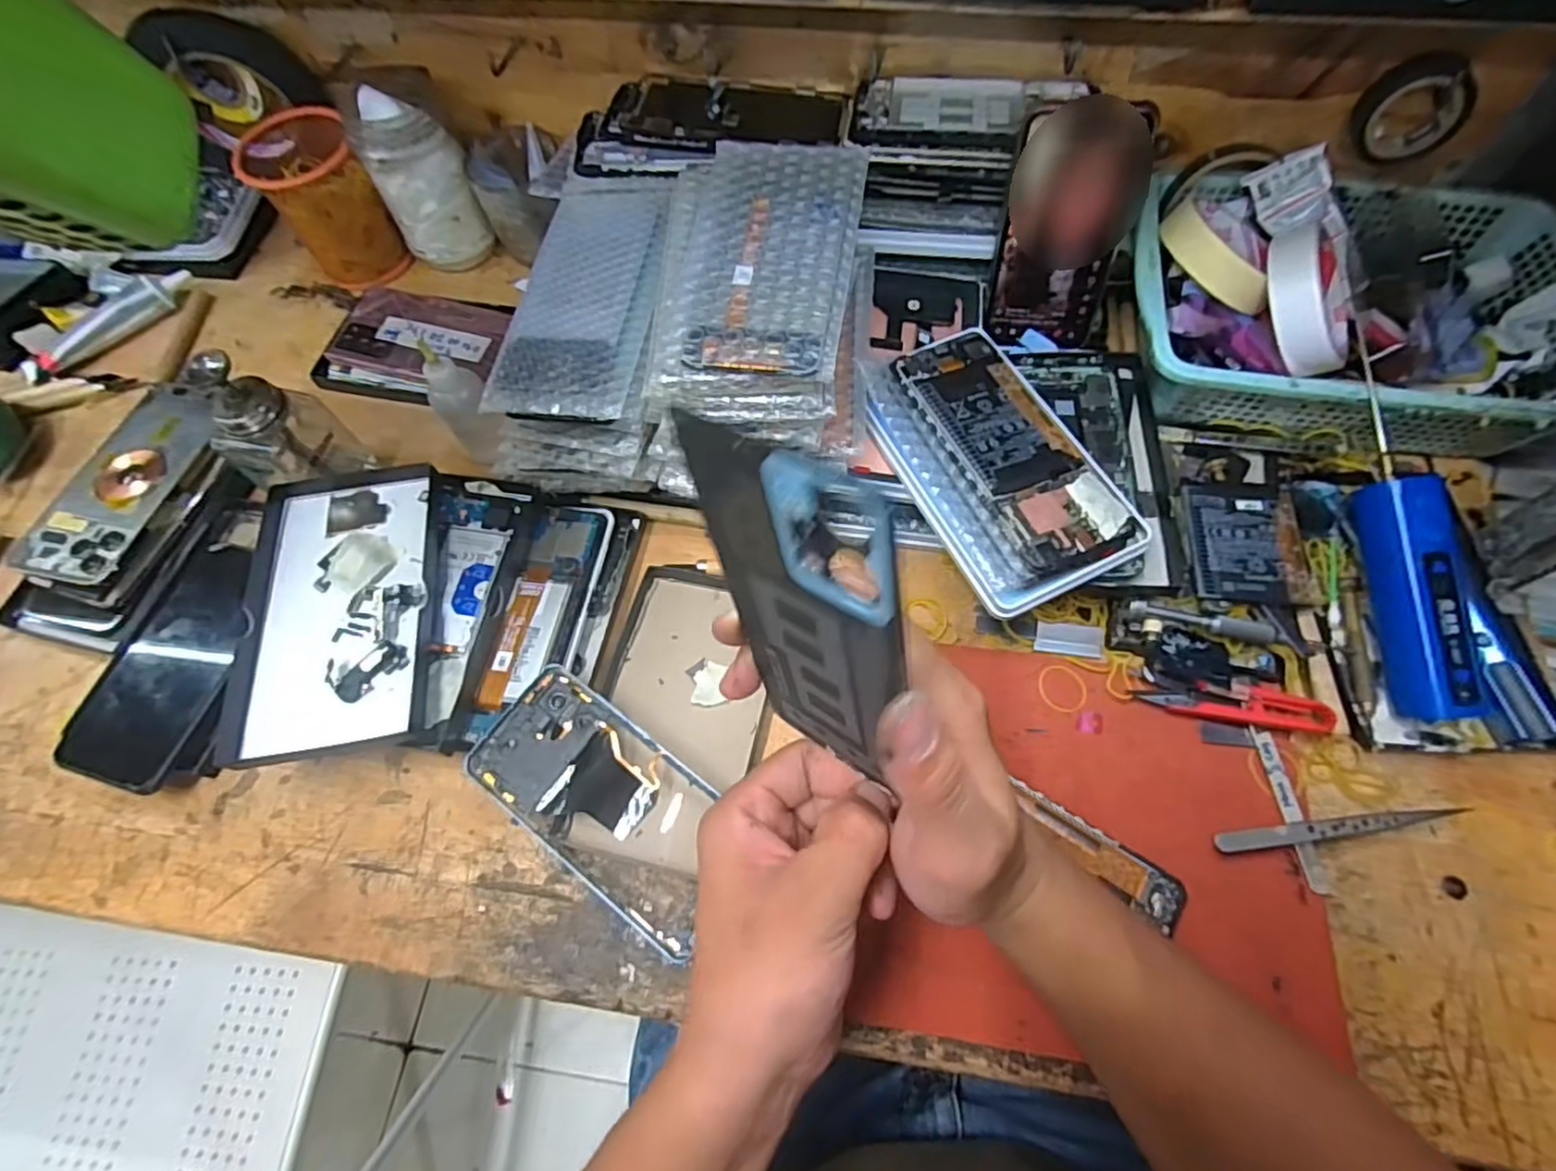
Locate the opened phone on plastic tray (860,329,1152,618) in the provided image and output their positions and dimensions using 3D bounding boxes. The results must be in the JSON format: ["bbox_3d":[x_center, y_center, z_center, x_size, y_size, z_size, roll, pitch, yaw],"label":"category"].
[{"bbox_3d":[0.124,-0.074,0.408,0.103,0.021,0.175,-25,69,-8],"label":"opened phone on plastic tray"}]

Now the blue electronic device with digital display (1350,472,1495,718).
[{"bbox_3d":[0.358,0.007,0.384,0.036,0.038,0.133,-6,84,0],"label":"blue electronic device with digital display"}]

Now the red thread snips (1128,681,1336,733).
[{"bbox_3d":[0.257,0.067,0.392,0.099,0.013,0.022,6,66,6],"label":"red thread snips"}]

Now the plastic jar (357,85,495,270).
[{"bbox_3d":[-0.282,-0.323,0.551,0.065,0.117,0.062,-1,65,2],"label":"plastic jar"}]

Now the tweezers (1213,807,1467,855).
[{"bbox_3d":[0.300,0.128,0.366,0.138,0.012,0.010,-8,65,-1],"label":"tweezers"}]

